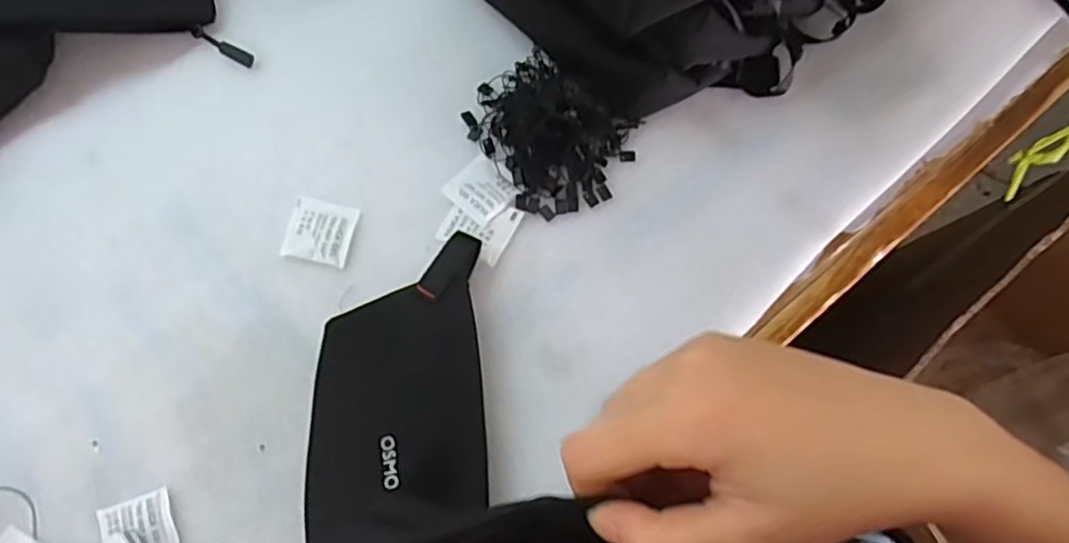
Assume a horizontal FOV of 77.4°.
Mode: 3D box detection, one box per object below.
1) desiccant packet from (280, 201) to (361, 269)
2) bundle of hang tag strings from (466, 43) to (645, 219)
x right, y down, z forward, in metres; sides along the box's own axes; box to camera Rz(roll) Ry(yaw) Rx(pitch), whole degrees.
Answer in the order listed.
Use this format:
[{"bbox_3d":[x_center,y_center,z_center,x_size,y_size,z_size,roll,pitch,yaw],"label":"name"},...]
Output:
[{"bbox_3d":[-0.134,-0.024,0.417,0.041,0.005,0.039,11,76,2],"label":"desiccant packet"},{"bbox_3d":[0.007,-0.089,0.419,0.103,0.035,0.085,37,79,8],"label":"bundle of hang tag strings"}]

